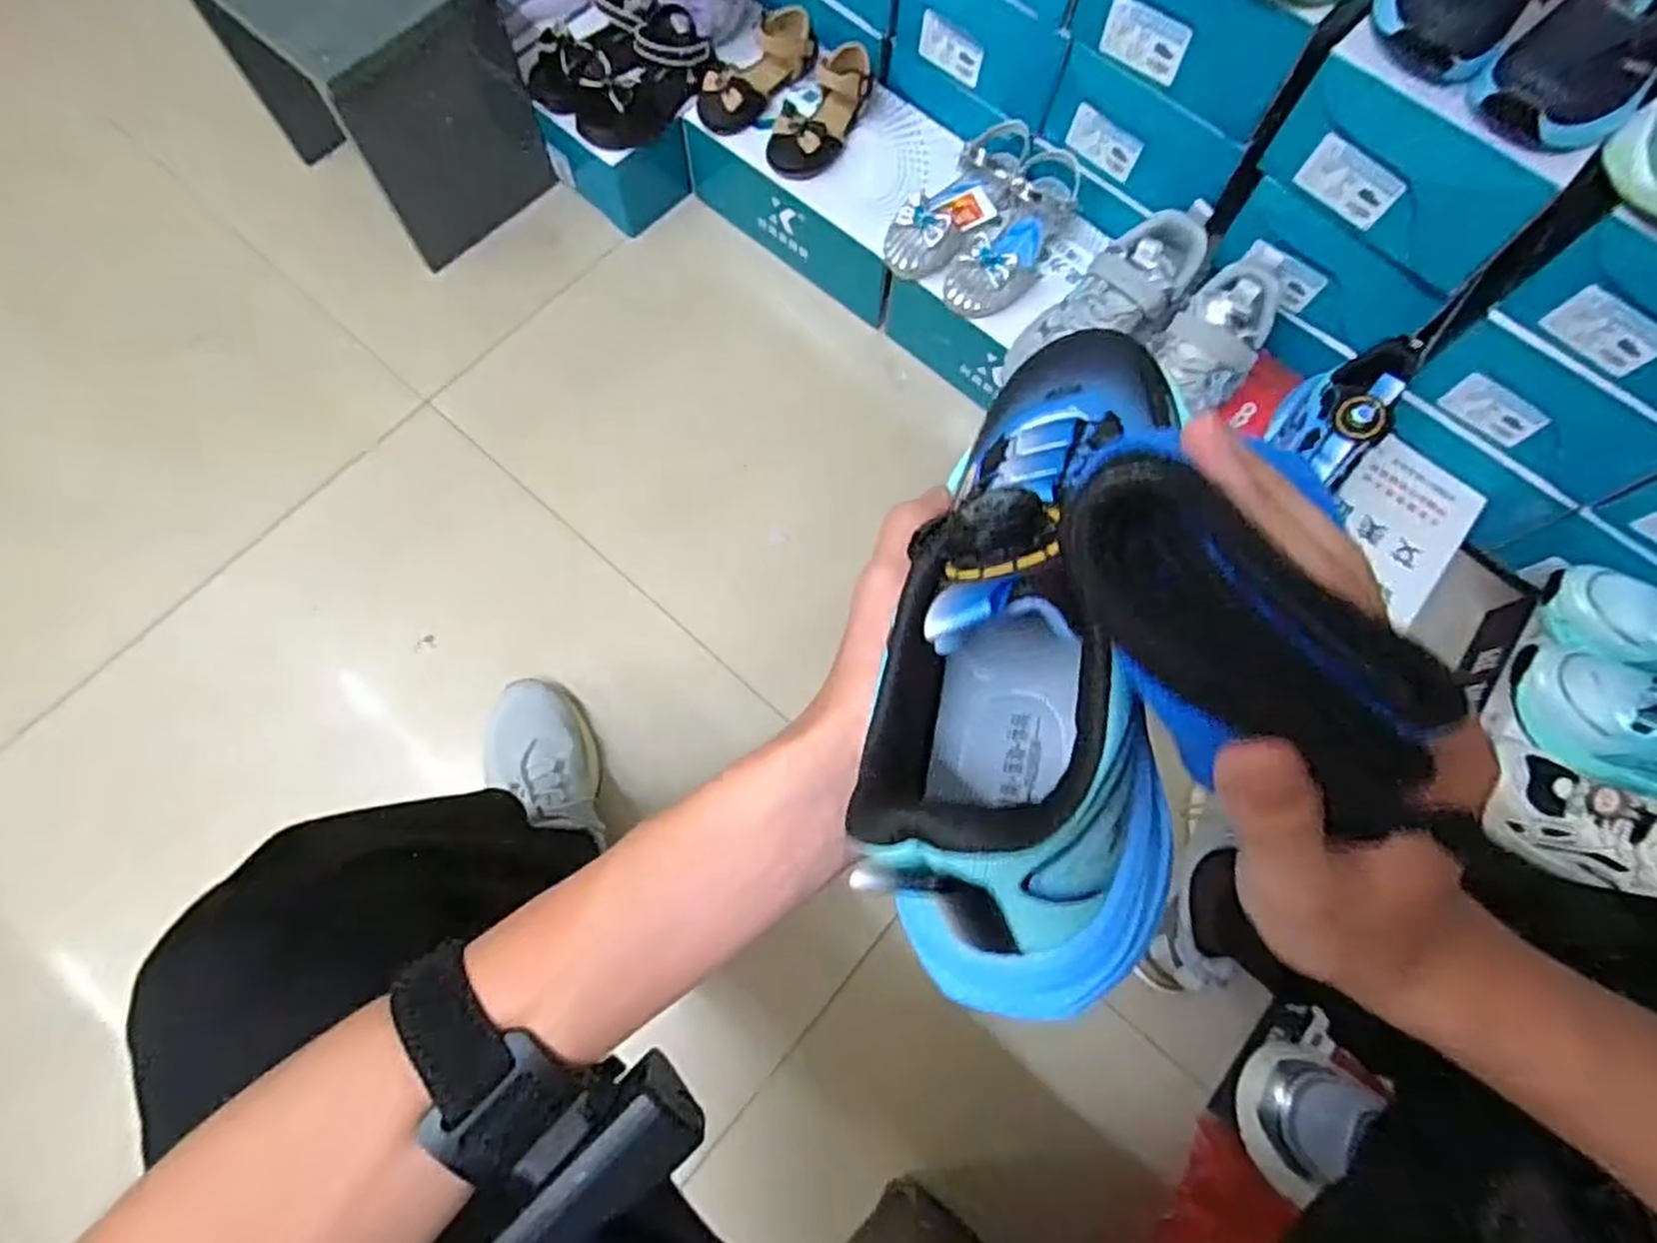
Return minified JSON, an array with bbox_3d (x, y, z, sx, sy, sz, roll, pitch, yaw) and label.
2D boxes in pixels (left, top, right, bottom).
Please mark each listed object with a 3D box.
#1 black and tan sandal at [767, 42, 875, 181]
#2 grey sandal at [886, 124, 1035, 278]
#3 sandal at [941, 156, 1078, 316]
[{"bbox_3d":[-0.014,-0.607,0.944,0.083,0.061,0.152,33,74,9],"label":"black and tan sandal"},{"bbox_3d":[0.144,-0.465,0.888,0.084,0.082,0.190,41,76,11],"label":"grey sandal"},{"bbox_3d":[0.209,-0.425,0.883,0.074,0.081,0.197,35,75,9],"label":"sandal"}]

